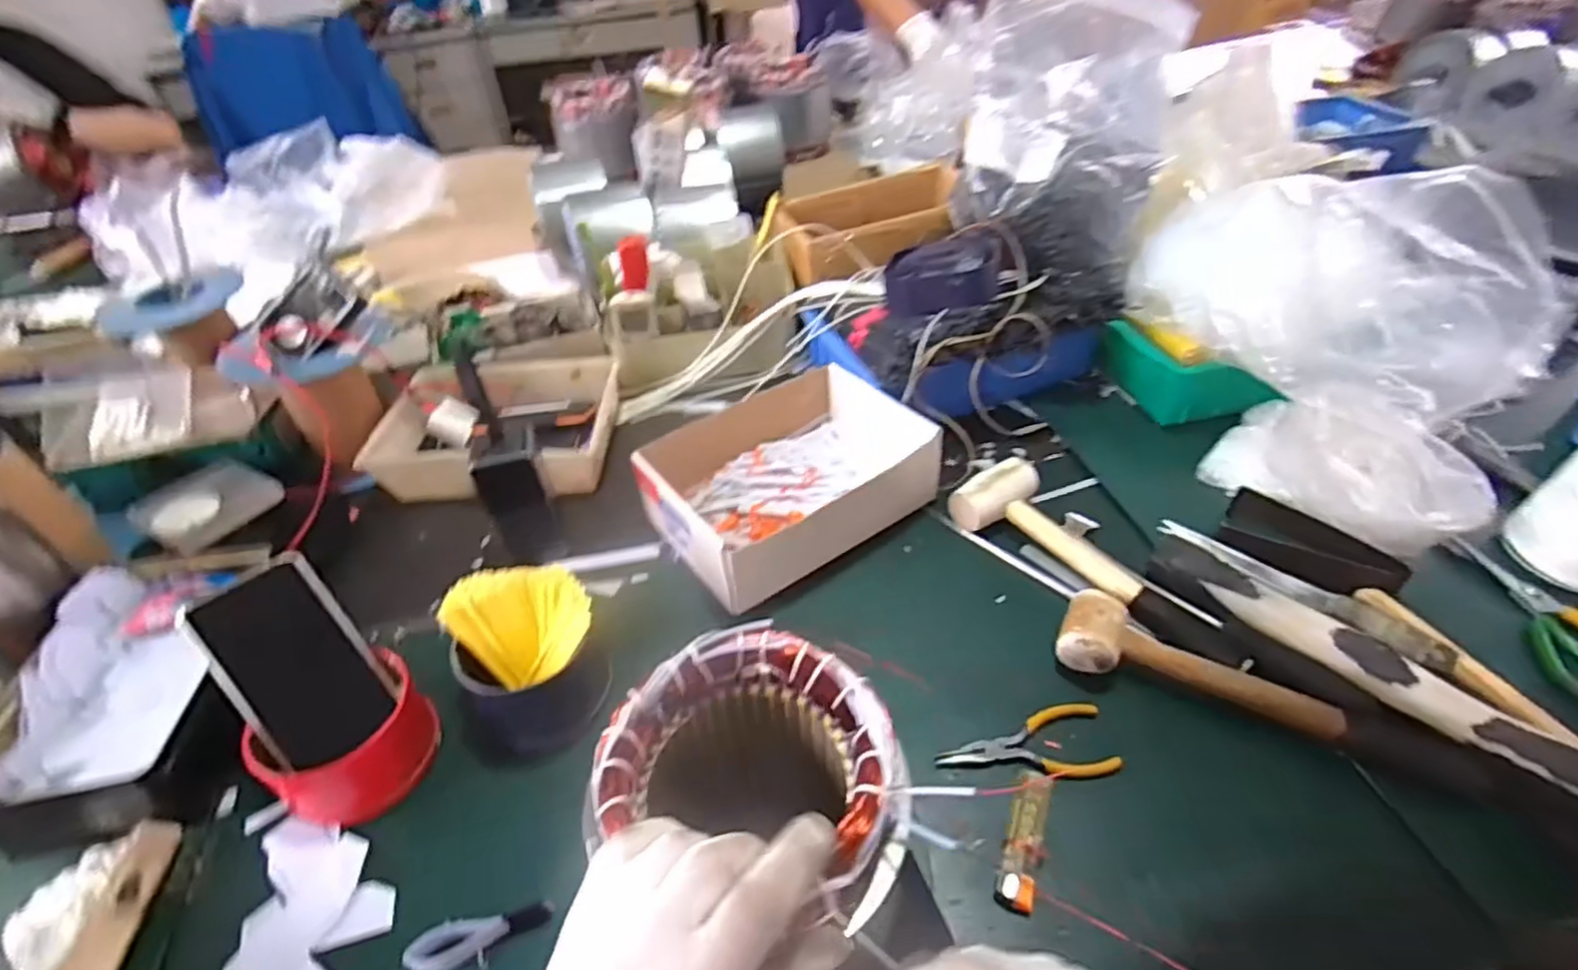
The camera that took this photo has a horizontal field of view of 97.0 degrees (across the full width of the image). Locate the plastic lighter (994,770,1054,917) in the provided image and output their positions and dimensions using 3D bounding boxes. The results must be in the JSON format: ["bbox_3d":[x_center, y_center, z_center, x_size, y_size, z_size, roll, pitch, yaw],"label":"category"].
[{"bbox_3d":[0.153,0.225,0.447,0.024,0.011,0.090,16,47,20],"label":"plastic lighter"}]

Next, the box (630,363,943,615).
[{"bbox_3d":[-0.006,-0.014,0.669,0.242,0.074,0.194,-29,49,-24],"label":"box"}]

